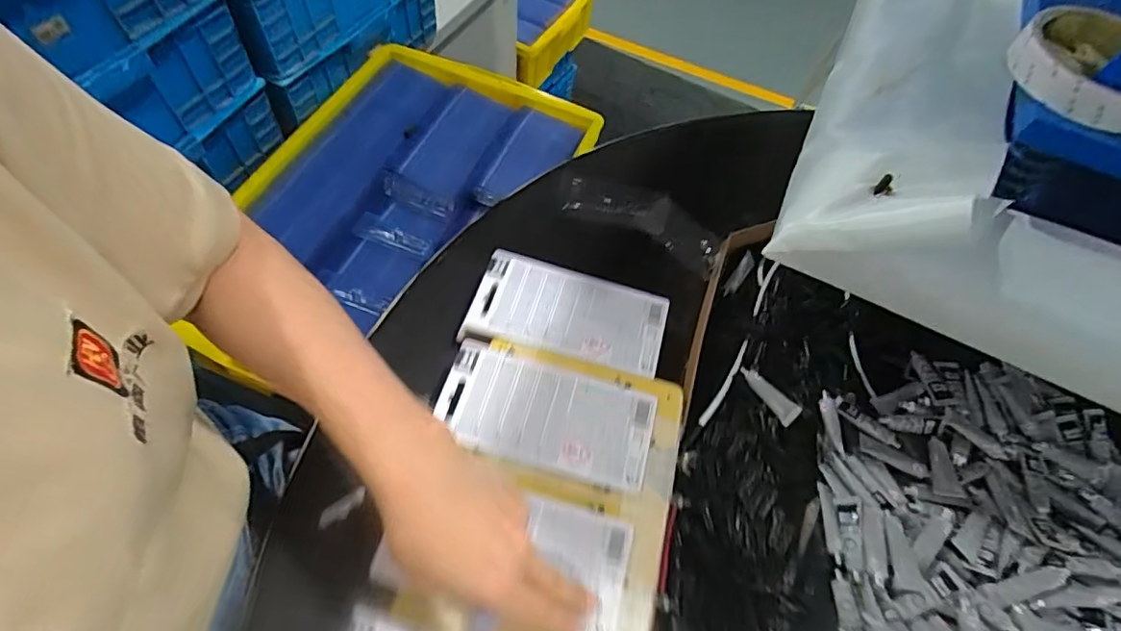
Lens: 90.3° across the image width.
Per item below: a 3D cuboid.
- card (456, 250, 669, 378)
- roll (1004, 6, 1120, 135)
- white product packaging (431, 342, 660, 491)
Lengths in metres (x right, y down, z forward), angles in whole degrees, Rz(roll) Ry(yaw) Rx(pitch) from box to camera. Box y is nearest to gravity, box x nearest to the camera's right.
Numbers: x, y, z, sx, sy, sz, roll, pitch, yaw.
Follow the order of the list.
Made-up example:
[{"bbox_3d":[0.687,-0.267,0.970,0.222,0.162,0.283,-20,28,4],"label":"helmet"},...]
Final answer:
[{"bbox_3d":[0.006,-0.002,0.470,0.160,0.007,0.083,14,62,0],"label":"card"},{"bbox_3d":[0.290,-0.135,0.304,0.077,0.022,0.075,2,60,-3],"label":"roll"},{"bbox_3d":[-0.011,0.075,0.419,0.157,0.005,0.077,14,59,3],"label":"white product packaging"}]

